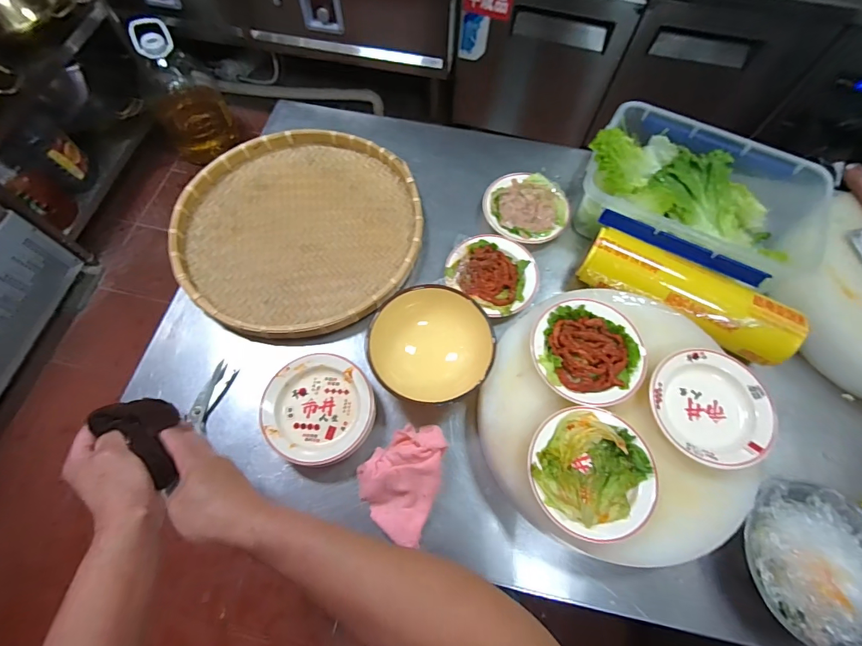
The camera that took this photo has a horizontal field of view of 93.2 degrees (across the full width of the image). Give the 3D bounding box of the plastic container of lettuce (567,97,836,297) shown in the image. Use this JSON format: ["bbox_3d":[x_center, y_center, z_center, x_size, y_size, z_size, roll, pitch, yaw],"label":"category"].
[{"bbox_3d":[0.476,-0.225,0.745,0.400,0.148,0.289,18,67,6],"label":"plastic container of lettuce"}]

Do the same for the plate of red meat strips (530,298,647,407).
[{"bbox_3d":[0.224,0.039,0.591,0.157,0.030,0.158,1,66,-2],"label":"plate of red meat strips"}]

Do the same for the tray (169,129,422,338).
[{"bbox_3d":[-0.234,-0.174,0.748,0.422,0.056,0.428,1,66,-2],"label":"tray"}]

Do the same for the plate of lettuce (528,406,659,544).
[{"bbox_3d":[0.204,0.190,0.524,0.152,0.033,0.158,1,66,-2],"label":"plate of lettuce"}]

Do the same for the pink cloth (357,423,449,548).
[{"bbox_3d":[-0.039,0.215,0.570,0.105,0.059,0.149,22,67,8],"label":"pink cloth"}]

